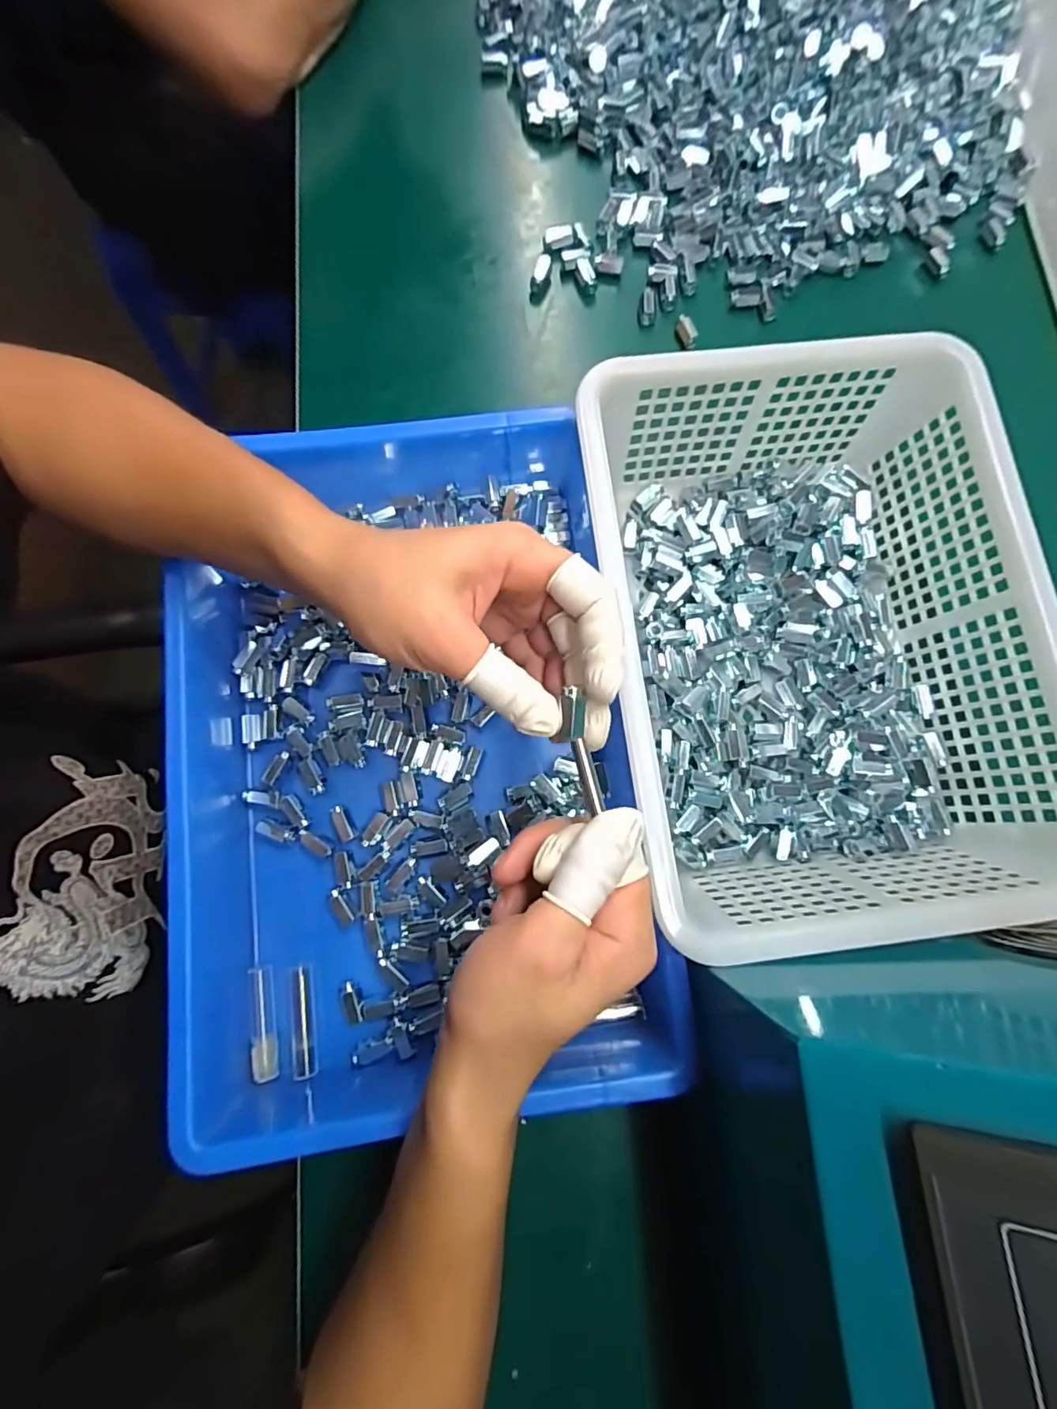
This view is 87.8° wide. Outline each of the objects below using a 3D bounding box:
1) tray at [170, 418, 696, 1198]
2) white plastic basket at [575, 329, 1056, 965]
[{"bbox_3d":[-0.072,0.027,0.311,0.279,0.060,0.409,-8,79,-2],"label":"tray"},{"bbox_3d":[0.161,-0.039,0.319,0.220,0.080,0.310,-7,79,-2],"label":"white plastic basket"}]

